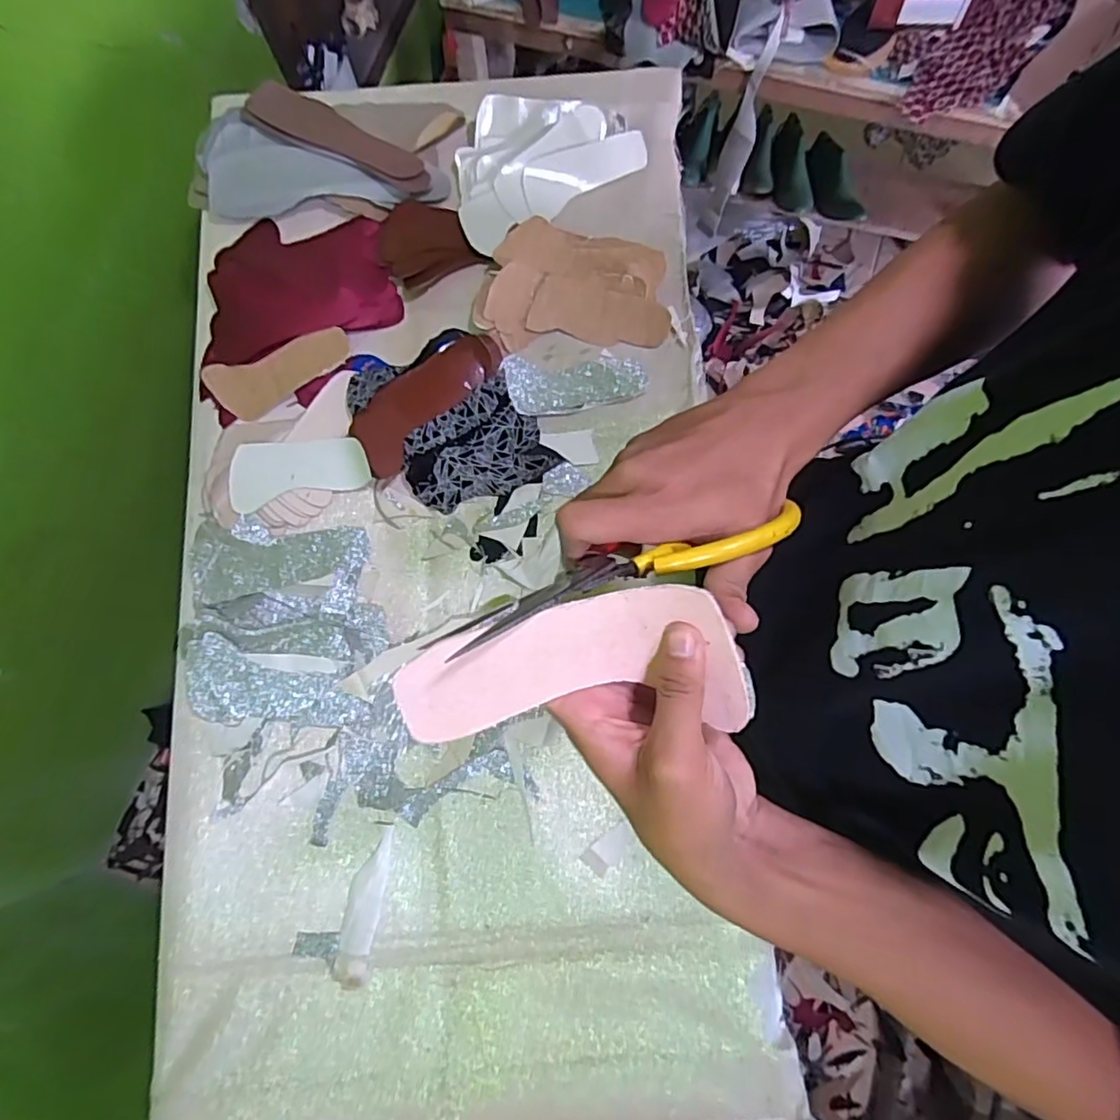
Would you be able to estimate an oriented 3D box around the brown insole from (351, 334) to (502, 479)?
[{"bbox_3d":[-0.157,-0.188,0.692,0.074,0.014,0.196,44,85,-7],"label":"brown insole"}]

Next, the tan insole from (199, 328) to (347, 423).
[{"bbox_3d":[-0.329,-0.218,0.718,0.167,0.013,0.068,-18,103,-3],"label":"tan insole"}]

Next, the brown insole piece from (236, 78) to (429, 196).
[{"bbox_3d":[-0.270,-0.530,0.757,0.233,0.009,0.078,22,68,-3],"label":"brown insole piece"}]

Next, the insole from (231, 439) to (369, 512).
[{"bbox_3d":[-0.294,-0.103,0.678,0.153,0.008,0.067,-12,100,-4],"label":"insole"}]

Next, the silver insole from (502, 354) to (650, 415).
[{"bbox_3d":[0.019,-0.209,0.714,0.164,0.010,0.068,-1,78,1],"label":"silver insole"}]

